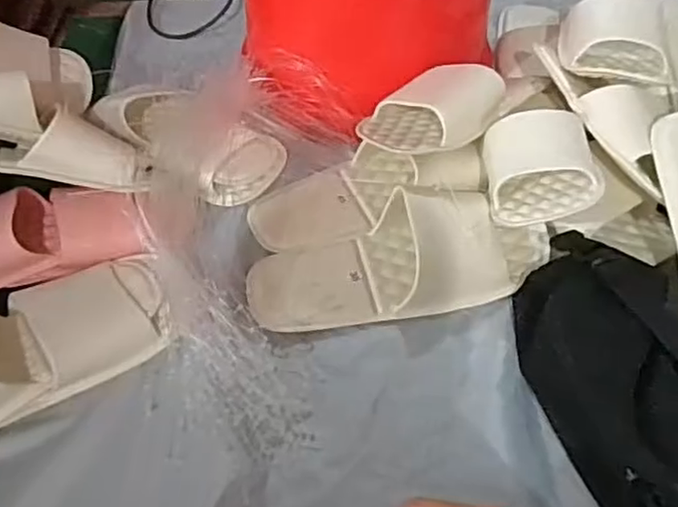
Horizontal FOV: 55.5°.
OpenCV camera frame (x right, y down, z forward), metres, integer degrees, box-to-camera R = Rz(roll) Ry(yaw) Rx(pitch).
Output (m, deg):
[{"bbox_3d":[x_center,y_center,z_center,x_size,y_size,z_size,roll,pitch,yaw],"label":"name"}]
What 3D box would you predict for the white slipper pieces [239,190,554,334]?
[{"bbox_3d":[0.053,-0.006,0.562,0.262,0.077,0.101,-8,51,-4],"label":"white slipper pieces"}]

